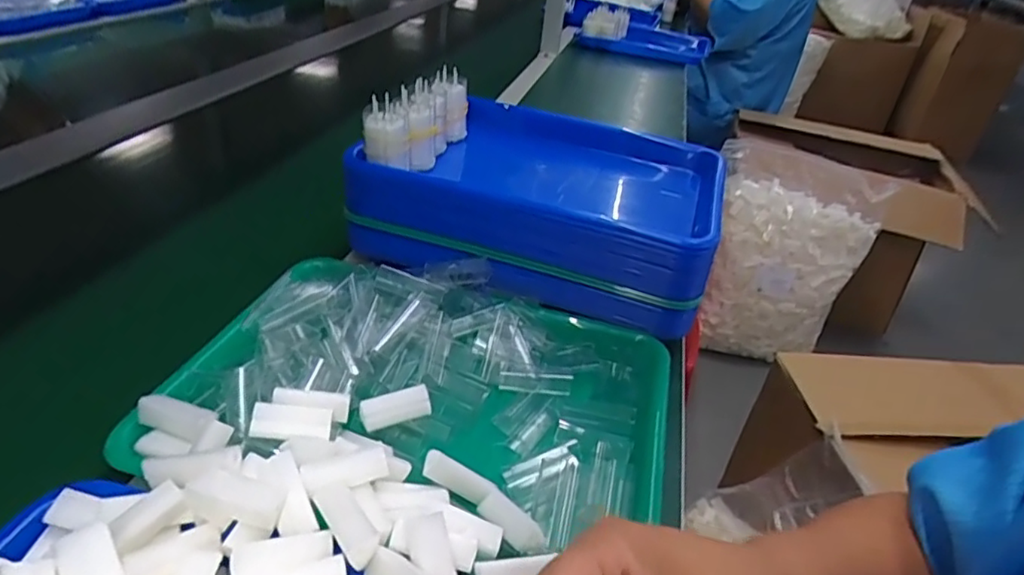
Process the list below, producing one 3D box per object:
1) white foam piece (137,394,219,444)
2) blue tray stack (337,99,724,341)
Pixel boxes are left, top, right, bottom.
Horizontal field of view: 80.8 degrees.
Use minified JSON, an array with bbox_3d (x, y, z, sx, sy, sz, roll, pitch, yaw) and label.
[{"bbox_3d":[-0.210,0.079,0.376,0.046,0.012,0.021,16,35,13],"label":"white foam piece"},{"bbox_3d":[0.034,-0.091,0.602,0.315,0.092,0.233,15,35,12],"label":"blue tray stack"}]

